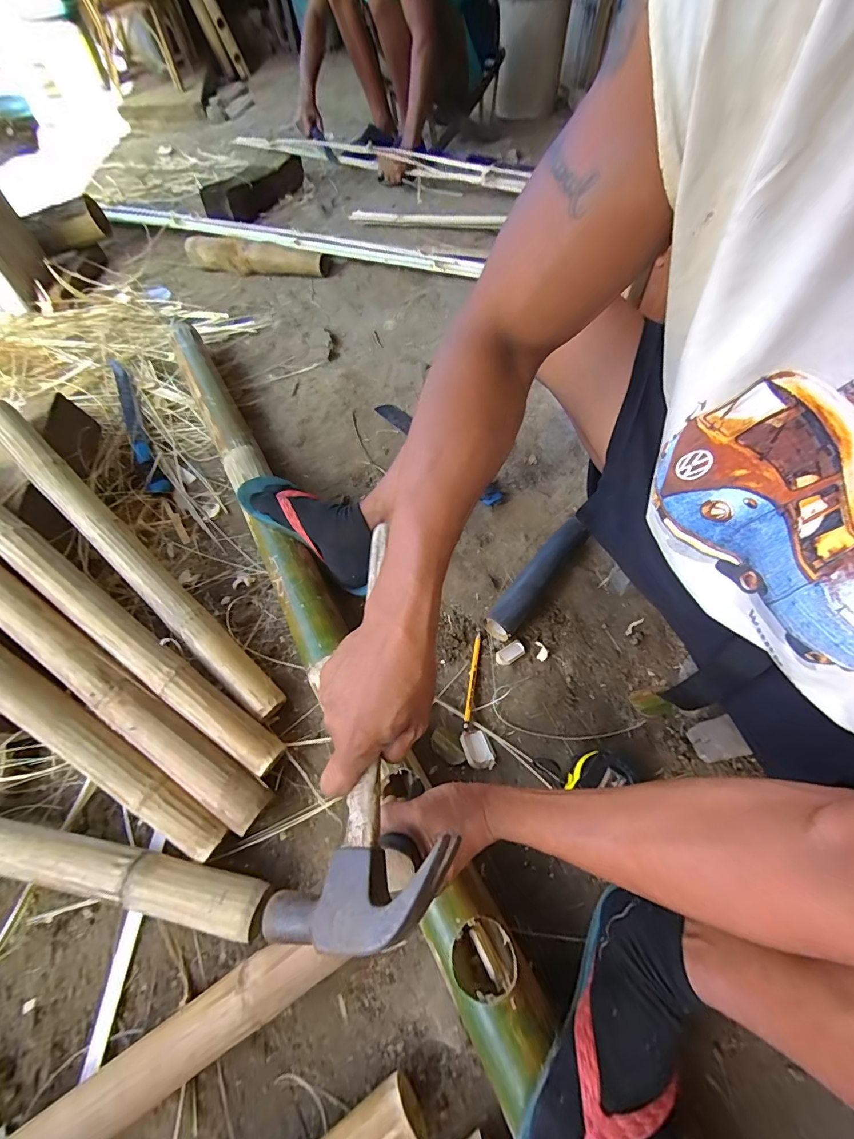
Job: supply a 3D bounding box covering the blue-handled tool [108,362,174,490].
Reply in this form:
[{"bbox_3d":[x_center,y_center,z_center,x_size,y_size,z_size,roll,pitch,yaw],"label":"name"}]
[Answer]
[{"bbox_3d":[-0.588,-0.300,0.862,0.044,0.055,0.411,-27,61,-14],"label":"blue-handled tool"}]

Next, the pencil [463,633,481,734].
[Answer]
[{"bbox_3d":[0.062,0.149,0.583,0.010,0.011,0.135,7,59,7],"label":"pencil"}]

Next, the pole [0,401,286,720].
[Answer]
[{"bbox_3d":[-0.429,-0.028,0.602,0.622,0.036,0.046,42,68,9],"label":"pole"}]

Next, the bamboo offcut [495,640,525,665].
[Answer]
[{"bbox_3d":[0.117,0.118,0.601,0.043,0.009,0.023,-23,60,-12],"label":"bamboo offcut"}]

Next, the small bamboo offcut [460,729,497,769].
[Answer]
[{"bbox_3d":[0.065,0.224,0.533,0.037,0.009,0.048,-21,60,-10],"label":"small bamboo offcut"}]

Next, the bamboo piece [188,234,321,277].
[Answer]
[{"bbox_3d":[-0.501,-0.882,1.207,0.424,0.067,0.086,12,60,10],"label":"bamboo piece"}]

